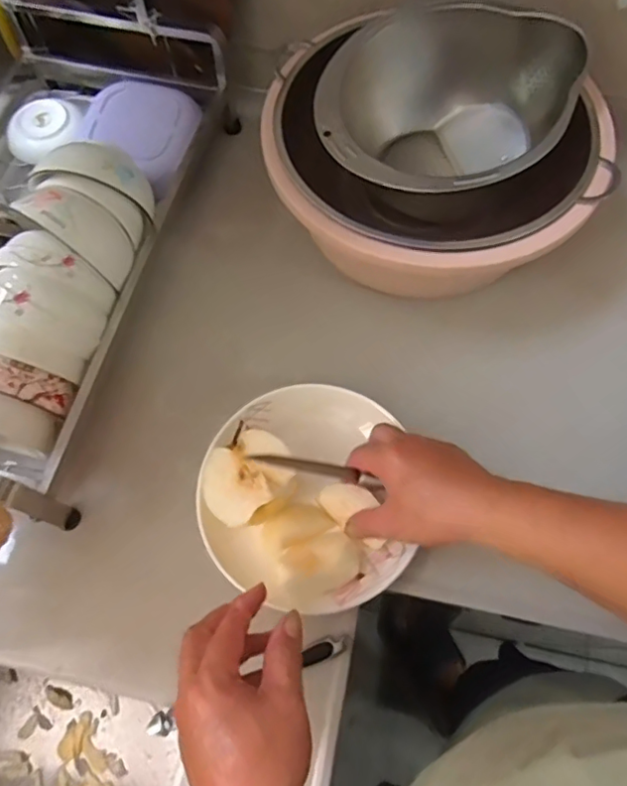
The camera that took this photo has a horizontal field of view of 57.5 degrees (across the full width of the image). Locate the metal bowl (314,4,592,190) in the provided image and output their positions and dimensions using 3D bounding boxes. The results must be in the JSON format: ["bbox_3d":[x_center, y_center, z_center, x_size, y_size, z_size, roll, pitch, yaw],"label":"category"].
[{"bbox_3d":[0.134,-0.270,0.587,0.212,0.131,0.223,0,67,1],"label":"metal bowl"}]

